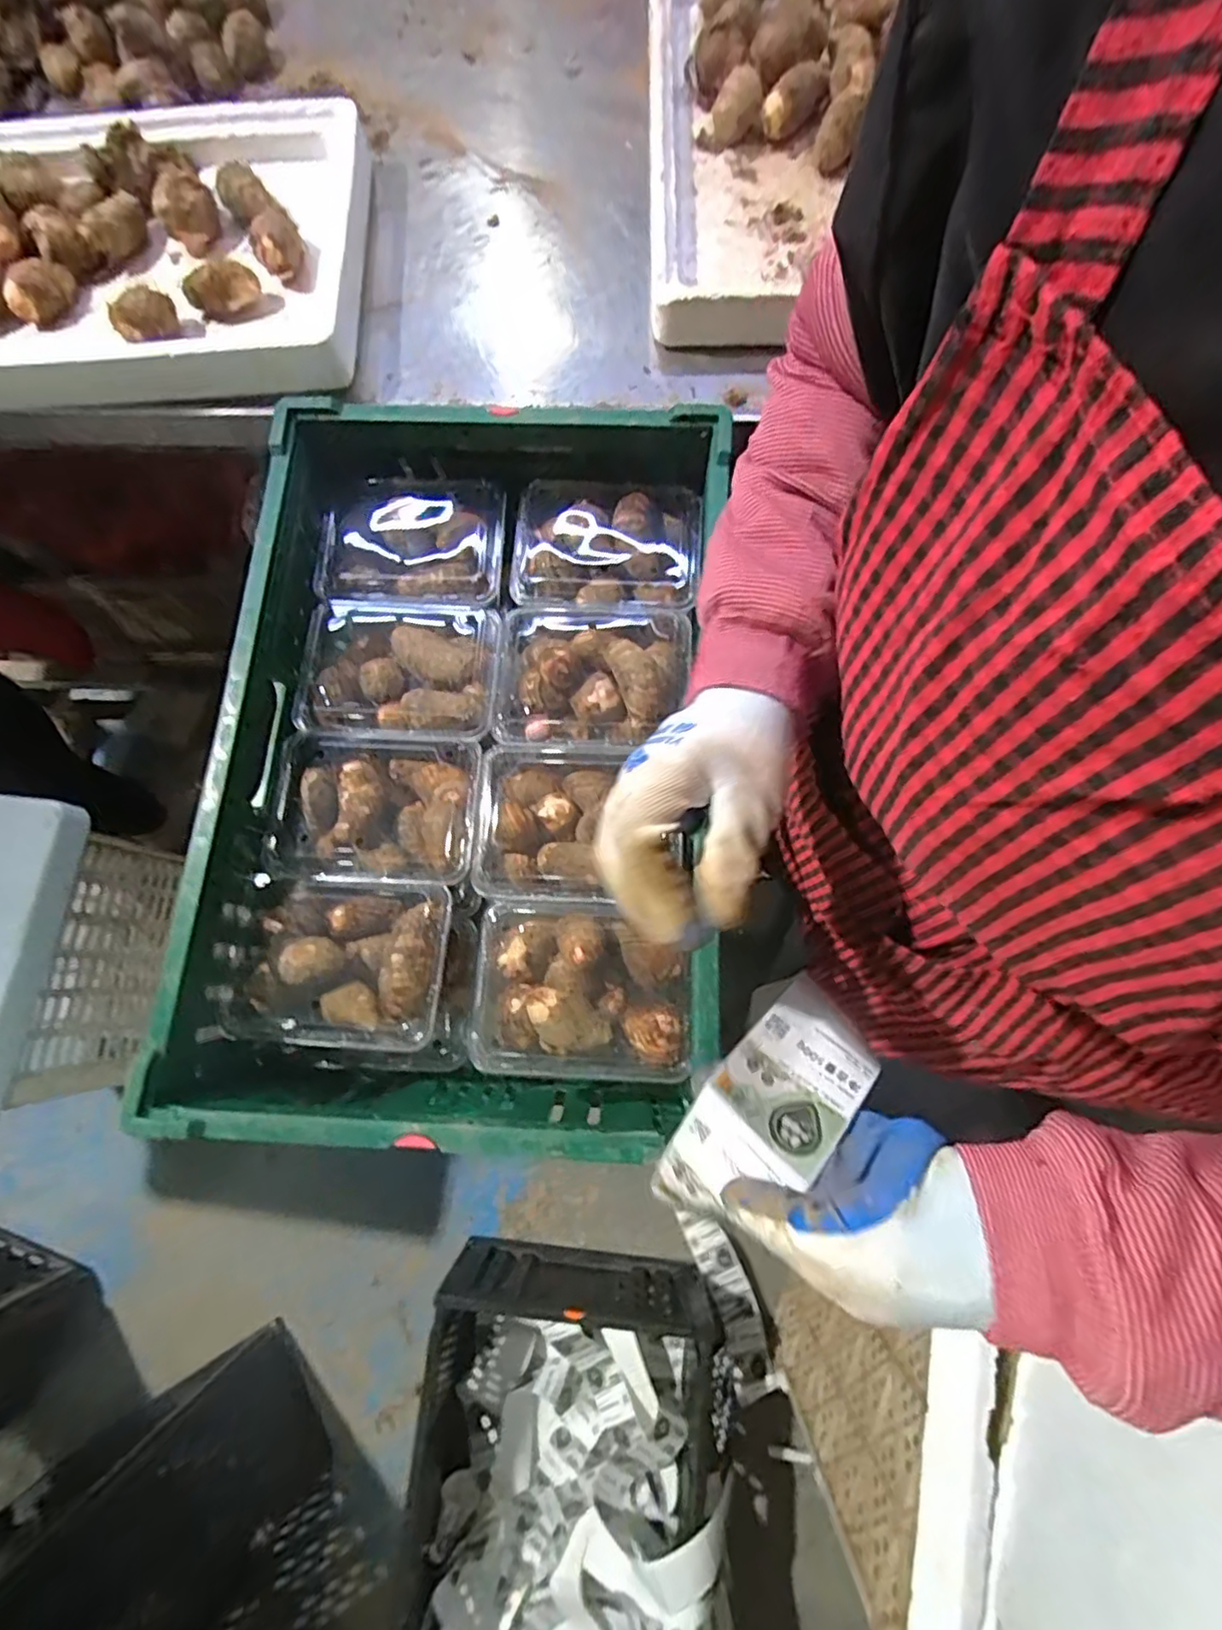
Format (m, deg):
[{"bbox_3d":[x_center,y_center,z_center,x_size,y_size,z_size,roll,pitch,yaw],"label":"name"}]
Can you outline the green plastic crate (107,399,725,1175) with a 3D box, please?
[{"bbox_3d":[-0.115,-0.048,0.561,0.378,0.160,0.586,3,76,3],"label":"green plastic crate"}]

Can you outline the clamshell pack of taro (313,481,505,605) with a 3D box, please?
[{"bbox_3d":[-0.191,-0.254,0.622,0.170,0.052,0.129,-2,76,1],"label":"clamshell pack of taro"}]

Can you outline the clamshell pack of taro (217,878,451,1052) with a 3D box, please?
[{"bbox_3d":[-0.226,0.121,0.530,0.174,0.052,0.129,2,76,3],"label":"clamshell pack of taro"}]

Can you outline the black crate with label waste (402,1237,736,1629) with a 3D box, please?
[{"bbox_3d":[-0.058,1.011,0.937,0.463,0.231,0.610,3,76,3],"label":"black crate with label waste"}]

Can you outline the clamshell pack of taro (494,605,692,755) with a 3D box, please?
[{"bbox_3d":[-0.018,-0.120,0.582,0.171,0.058,0.138,3,76,3],"label":"clamshell pack of taro"}]

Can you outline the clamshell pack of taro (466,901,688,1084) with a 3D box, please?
[{"bbox_3d":[-0.026,0.139,0.516,0.170,0.051,0.129,3,76,3],"label":"clamshell pack of taro"}]

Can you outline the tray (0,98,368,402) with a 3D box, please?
[{"bbox_3d":[-0.490,-0.512,0.605,0.495,0.081,0.305,-2,76,1],"label":"tray"}]

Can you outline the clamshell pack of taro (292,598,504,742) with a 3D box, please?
[{"bbox_3d":[-0.196,-0.127,0.603,0.186,0.072,0.135,1,76,2],"label":"clamshell pack of taro"}]

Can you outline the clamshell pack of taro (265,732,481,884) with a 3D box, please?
[{"bbox_3d":[-0.205,-0.004,0.566,0.179,0.052,0.130,2,76,2],"label":"clamshell pack of taro"}]

